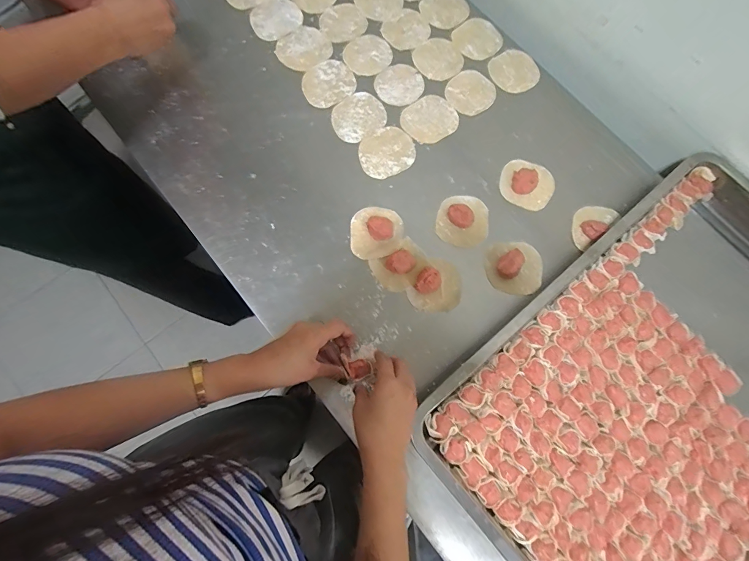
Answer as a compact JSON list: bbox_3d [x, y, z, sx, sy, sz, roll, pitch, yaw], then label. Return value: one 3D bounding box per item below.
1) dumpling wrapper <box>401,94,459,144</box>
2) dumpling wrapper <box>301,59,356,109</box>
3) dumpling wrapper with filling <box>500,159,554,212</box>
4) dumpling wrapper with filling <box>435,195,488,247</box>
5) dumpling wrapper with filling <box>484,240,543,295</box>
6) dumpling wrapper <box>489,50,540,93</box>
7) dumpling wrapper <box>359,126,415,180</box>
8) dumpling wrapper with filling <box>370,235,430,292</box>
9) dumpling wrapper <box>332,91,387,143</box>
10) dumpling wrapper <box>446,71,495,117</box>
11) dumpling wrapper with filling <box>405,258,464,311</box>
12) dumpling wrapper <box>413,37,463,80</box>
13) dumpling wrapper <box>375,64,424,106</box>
[{"bbox_3d":[0.086,-0.255,0.591,0.086,0.005,0.075,-32,81,-7],"label":"dumpling wrapper"},{"bbox_3d":[-0.075,-0.319,0.600,0.087,0.006,0.075,-32,81,-7],"label":"dumpling wrapper"},{"bbox_3d":[0.234,-0.149,0.562,0.079,0.024,0.072,0,79,-1],"label":"dumpling wrapper with filling"},{"bbox_3d":[0.131,-0.090,0.538,0.072,0.026,0.076,0,79,-1],"label":"dumpling wrapper with filling"},{"bbox_3d":[0.197,-0.019,0.529,0.074,0.021,0.072,0,79,-1],"label":"dumpling wrapper with filling"},{"bbox_3d":[0.229,-0.344,0.613,0.070,0.004,0.075,0,84,2],"label":"dumpling wrapper"},{"bbox_3d":[0.018,-0.198,0.574,0.086,0.004,0.074,-29,81,-7],"label":"dumpling wrapper"},{"bbox_3d":[0.039,-0.021,0.523,0.076,0.019,0.060,-32,81,-7],"label":"dumpling wrapper with filling"},{"bbox_3d":[-0.026,-0.259,0.589,0.086,0.004,0.073,-34,81,-8],"label":"dumpling wrapper"},{"bbox_3d":[0.155,-0.304,0.604,0.074,0.004,0.077,0,79,-1],"label":"dumpling wrapper"},{"bbox_3d":[0.088,0.009,0.507,0.067,0.025,0.078,36,80,6],"label":"dumpling wrapper with filling"},{"bbox_3d":[0.105,-0.367,0.616,0.075,0.004,0.075,0,79,-1],"label":"dumpling wrapper"},{"bbox_3d":[0.041,-0.317,0.605,0.077,0.004,0.070,0,79,-1],"label":"dumpling wrapper"}]

